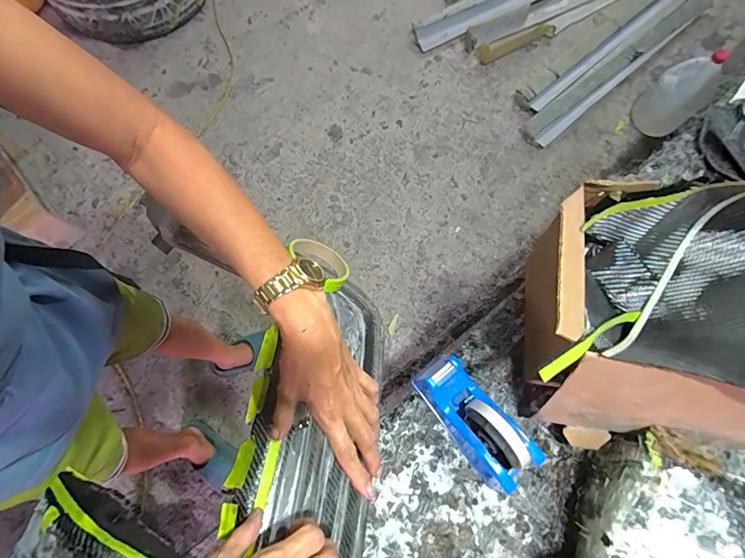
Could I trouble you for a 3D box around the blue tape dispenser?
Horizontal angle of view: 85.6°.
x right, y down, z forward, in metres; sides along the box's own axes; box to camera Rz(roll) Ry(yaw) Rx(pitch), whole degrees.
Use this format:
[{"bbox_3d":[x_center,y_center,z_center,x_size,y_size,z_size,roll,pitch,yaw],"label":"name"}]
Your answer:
[{"bbox_3d":[0.119,0.166,0.470,0.061,0.110,0.165,-39,78,-10],"label":"blue tape dispenser"}]

